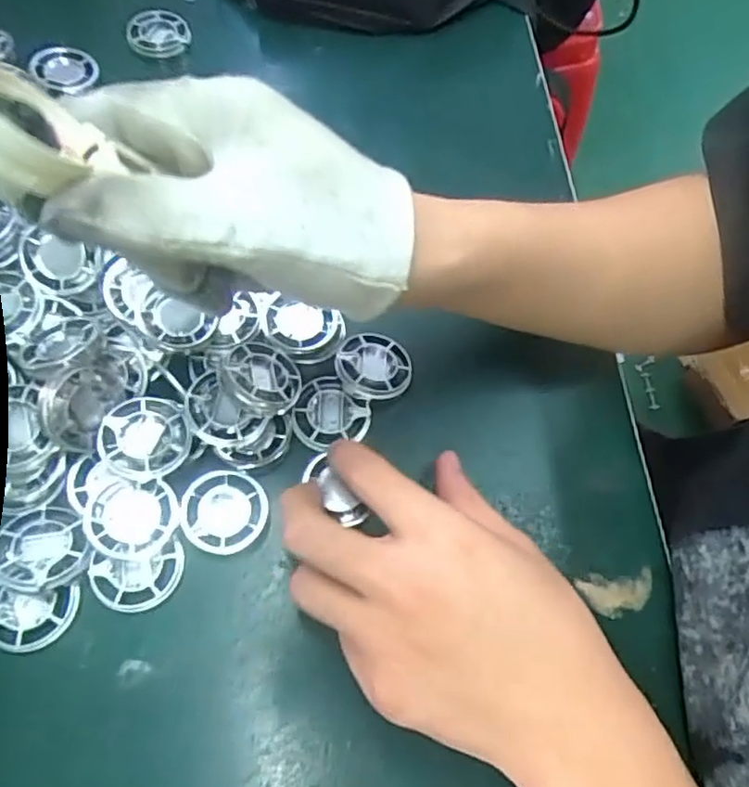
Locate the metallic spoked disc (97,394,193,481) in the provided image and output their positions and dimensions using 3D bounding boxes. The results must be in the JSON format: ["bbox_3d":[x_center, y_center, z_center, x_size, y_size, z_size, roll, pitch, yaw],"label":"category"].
[{"bbox_3d":[-0.103,0.019,0.299,0.038,0.011,0.037,5,69,-13],"label":"metallic spoked disc"}]

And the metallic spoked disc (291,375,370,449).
[{"bbox_3d":[-0.021,0.011,0.330,0.037,0.012,0.035,1,65,-3],"label":"metallic spoked disc"}]

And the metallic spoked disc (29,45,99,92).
[{"bbox_3d":[-0.195,-0.205,0.419,0.038,0.006,0.030,-18,80,-14],"label":"metallic spoked disc"}]

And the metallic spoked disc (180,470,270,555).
[{"bbox_3d":[-0.068,0.055,0.307,0.038,0.010,0.038,1,65,-3],"label":"metallic spoked disc"}]

